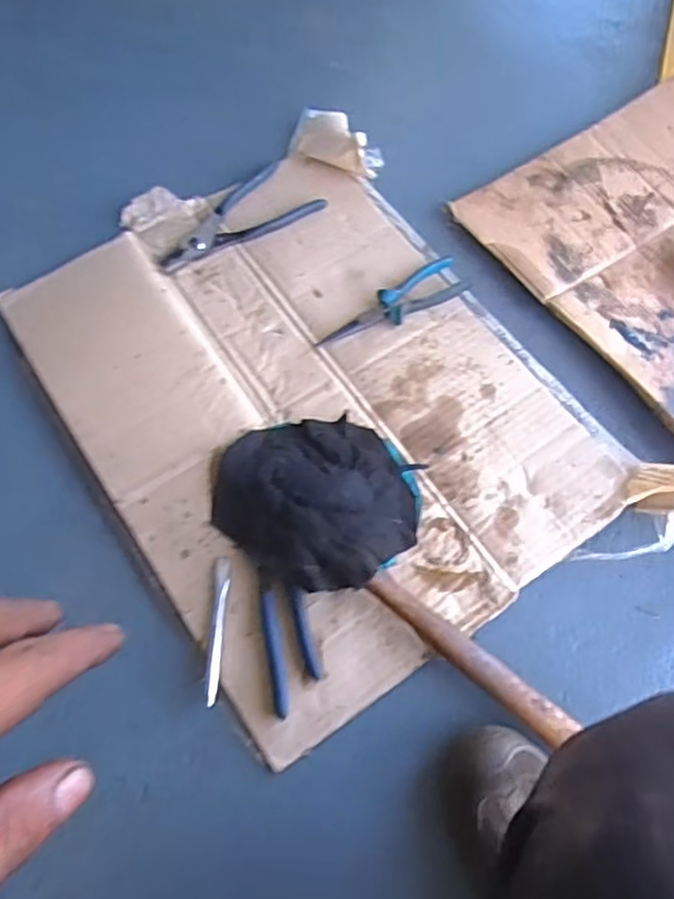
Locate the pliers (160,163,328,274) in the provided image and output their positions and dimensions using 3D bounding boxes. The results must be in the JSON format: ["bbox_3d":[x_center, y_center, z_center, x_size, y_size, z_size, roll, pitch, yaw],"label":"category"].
[{"bbox_3d":[-0.126,-0.280,0.788,0.208,0.010,0.091,-30,70,-16],"label":"pliers"}]

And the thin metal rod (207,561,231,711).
[{"bbox_3d":[-0.107,0.159,0.587,0.013,0.006,0.126,3,64,-1],"label":"thin metal rod"}]

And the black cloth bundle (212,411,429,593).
[{"bbox_3d":[-0.018,0.041,0.629,0.177,0.035,0.182,1,65,-2],"label":"black cloth bundle"}]

